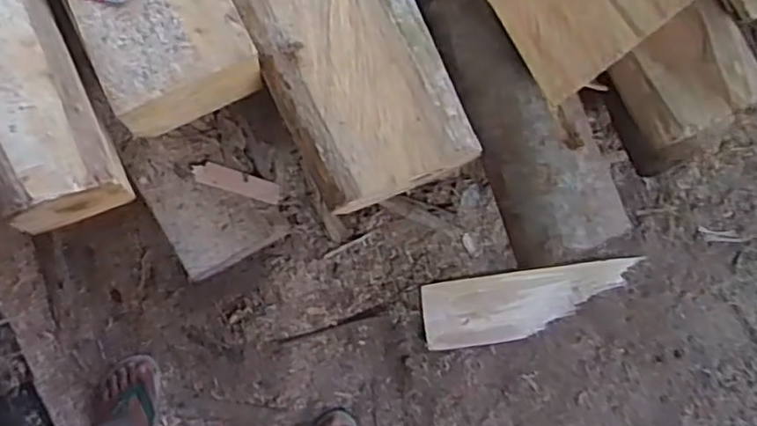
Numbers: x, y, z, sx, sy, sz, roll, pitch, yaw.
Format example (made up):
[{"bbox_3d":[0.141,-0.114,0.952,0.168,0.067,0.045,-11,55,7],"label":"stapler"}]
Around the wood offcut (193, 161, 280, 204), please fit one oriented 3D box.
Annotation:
[{"bbox_3d":[-0.249,-0.055,1.167,0.154,0.004,0.039,17,74,-15],"label":"wood offcut"}]

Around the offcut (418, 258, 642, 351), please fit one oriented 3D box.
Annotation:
[{"bbox_3d":[0.311,0.185,1.357,0.430,0.023,0.138,-9,96,-3],"label":"offcut"}]

